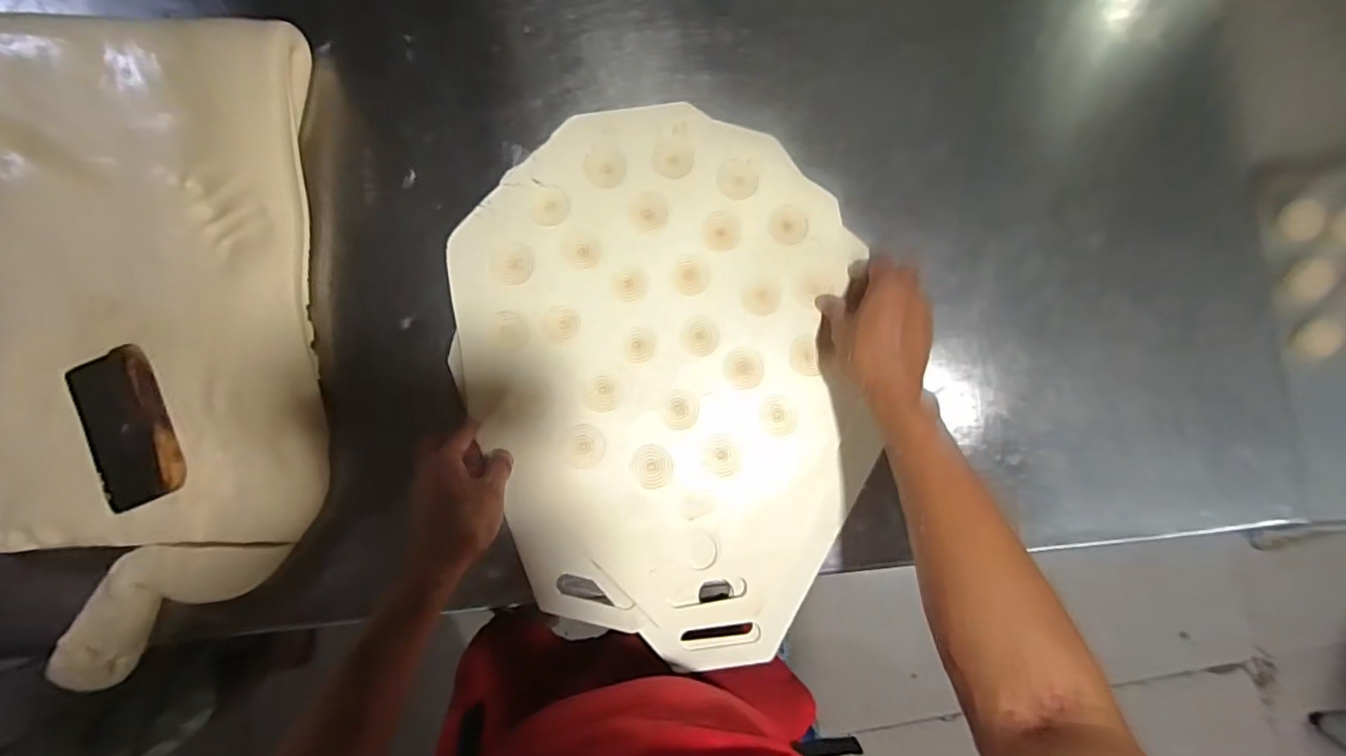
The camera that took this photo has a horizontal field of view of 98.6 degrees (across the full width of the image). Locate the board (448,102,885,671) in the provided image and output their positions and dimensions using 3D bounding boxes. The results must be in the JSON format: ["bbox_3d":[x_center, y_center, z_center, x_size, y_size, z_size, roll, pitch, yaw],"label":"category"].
[{"bbox_3d":[-0.009,0.002,0.589,0.397,0.012,0.536,-2,86,-3],"label":"board"}]

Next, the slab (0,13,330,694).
[{"bbox_3d":[-0.527,-0.077,0.567,0.347,0.053,0.562,-7,86,-2],"label":"slab"}]

